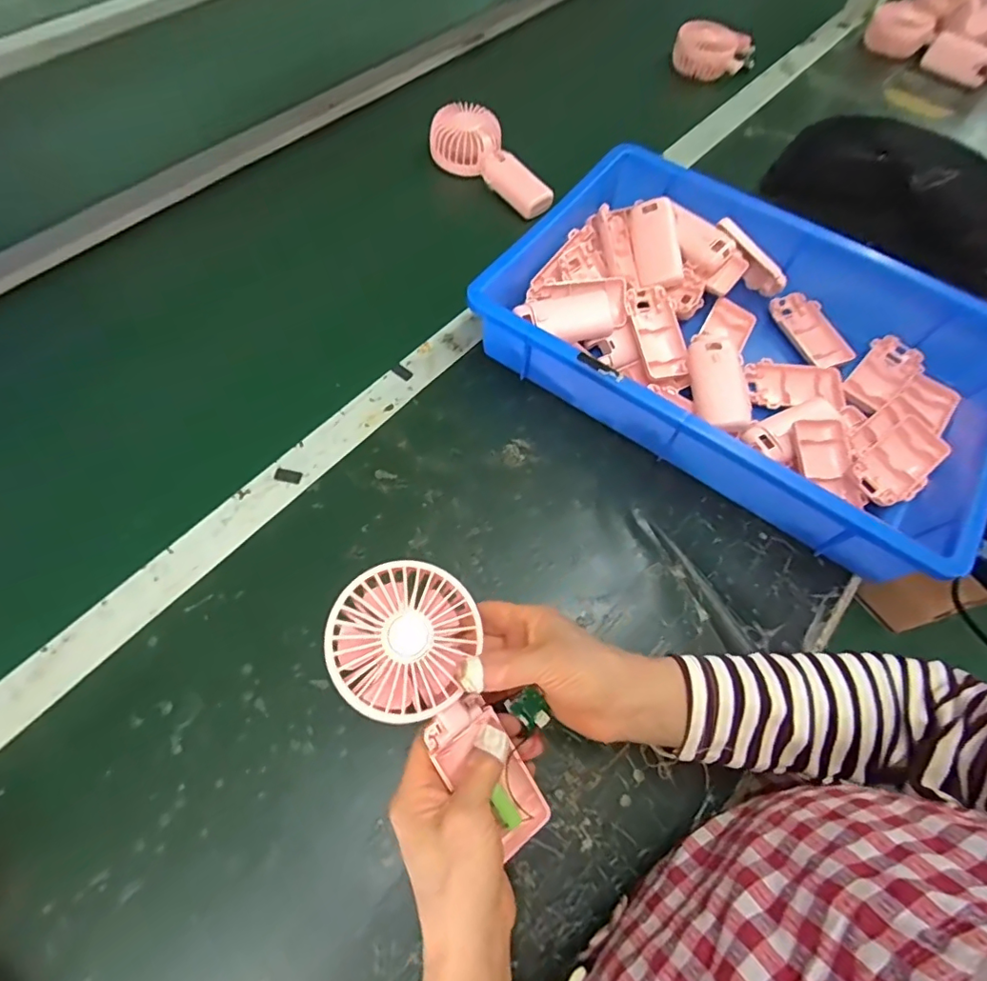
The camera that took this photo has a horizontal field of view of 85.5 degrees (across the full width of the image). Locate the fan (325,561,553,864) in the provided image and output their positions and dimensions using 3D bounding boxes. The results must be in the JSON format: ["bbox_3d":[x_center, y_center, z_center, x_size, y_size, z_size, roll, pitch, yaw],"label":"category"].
[{"bbox_3d":[-0.024,0.129,0.316,0.085,0.037,0.184,-33,96,-18],"label":"fan"}]

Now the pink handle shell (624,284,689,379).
[{"bbox_3d":[0.158,-0.155,0.524,0.045,0.019,0.095,-13,81,-10],"label":"pink handle shell"}]

